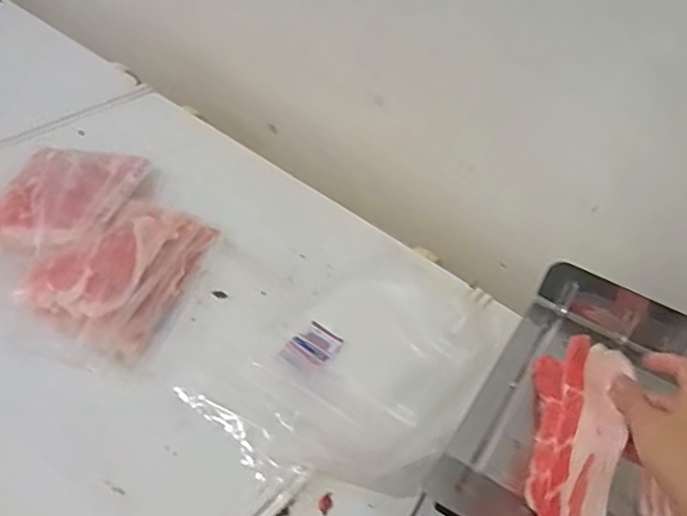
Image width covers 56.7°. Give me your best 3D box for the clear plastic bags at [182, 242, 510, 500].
[{"bbox_3d":[0.040,0.125,0.795,0.267,0.045,0.410,36,48,27],"label":"clear plastic bags"}]

